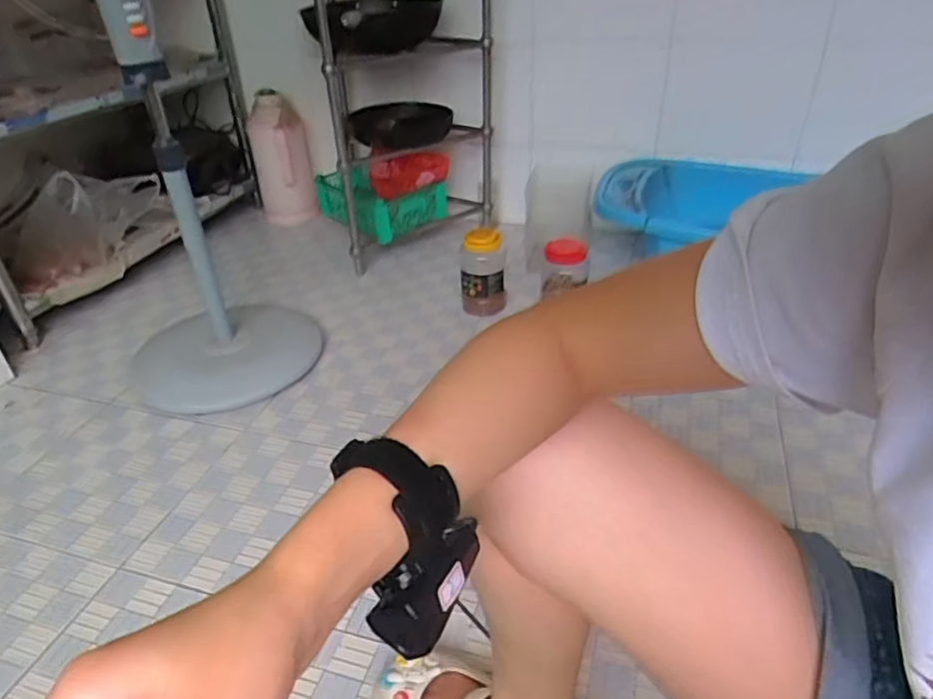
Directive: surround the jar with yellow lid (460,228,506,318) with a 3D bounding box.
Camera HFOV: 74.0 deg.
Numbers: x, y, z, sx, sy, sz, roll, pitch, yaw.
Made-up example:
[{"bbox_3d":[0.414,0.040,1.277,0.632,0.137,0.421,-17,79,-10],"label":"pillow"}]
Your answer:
[{"bbox_3d":[0.037,-0.167,1.379,0.099,0.188,0.080,-3,33,0],"label":"jar with yellow lid"}]

